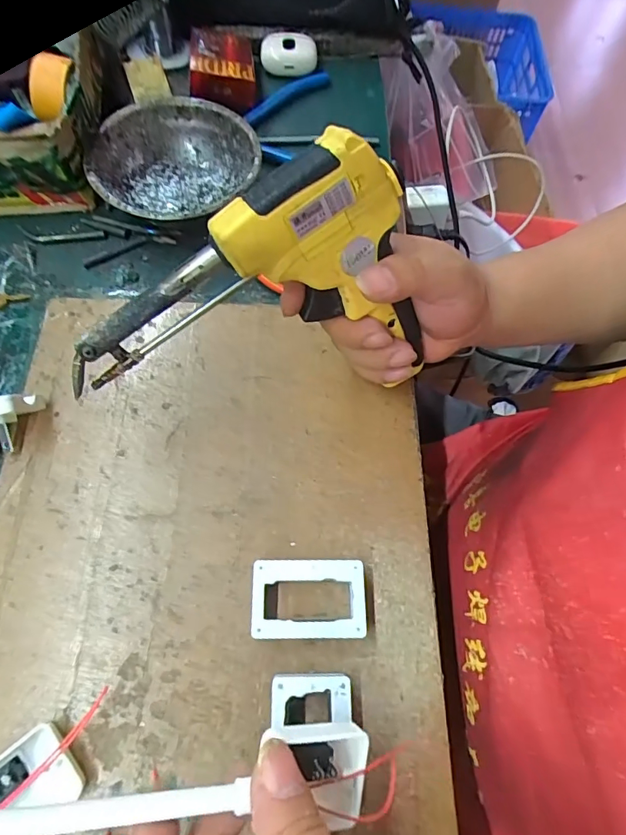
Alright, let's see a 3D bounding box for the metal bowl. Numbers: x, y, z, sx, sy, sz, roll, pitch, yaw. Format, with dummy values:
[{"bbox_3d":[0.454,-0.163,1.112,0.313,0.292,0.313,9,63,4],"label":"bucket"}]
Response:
[{"bbox_3d":[-0.106,-0.191,0.365,0.122,0.041,0.122,1,66,-3],"label":"metal bowl"}]

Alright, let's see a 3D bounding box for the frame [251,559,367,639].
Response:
[{"bbox_3d":[-0.002,0.100,0.257,0.061,0.016,0.039,1,66,-3],"label":"frame"}]

